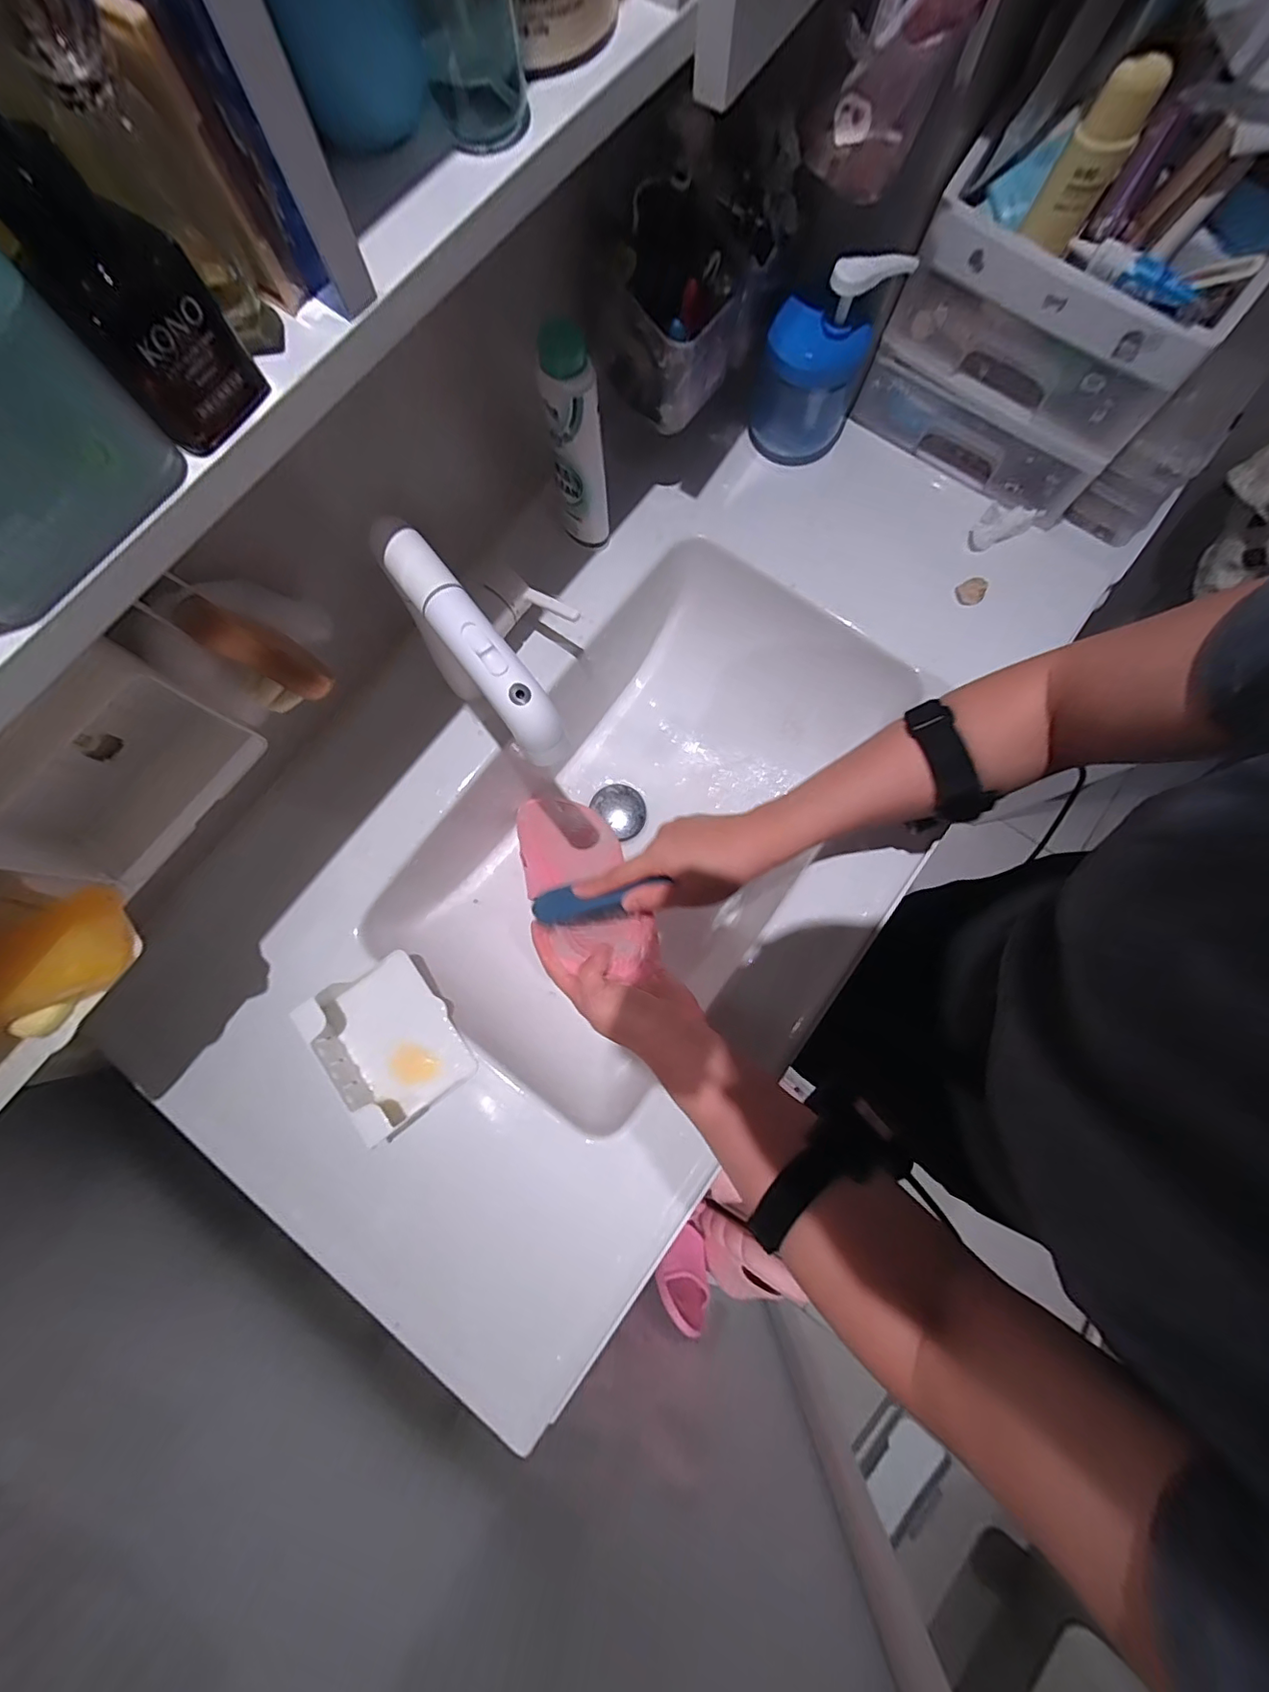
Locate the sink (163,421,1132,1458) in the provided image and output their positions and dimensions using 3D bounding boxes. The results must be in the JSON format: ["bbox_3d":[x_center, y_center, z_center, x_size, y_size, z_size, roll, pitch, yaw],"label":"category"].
[{"bbox_3d":[0.025,-0.019,0.546,0.420,0.156,0.888,36,82,7],"label":"sink"}]

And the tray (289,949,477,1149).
[{"bbox_3d":[-0.199,0.156,0.429,0.086,0.045,0.122,-35,81,-6],"label":"tray"}]

